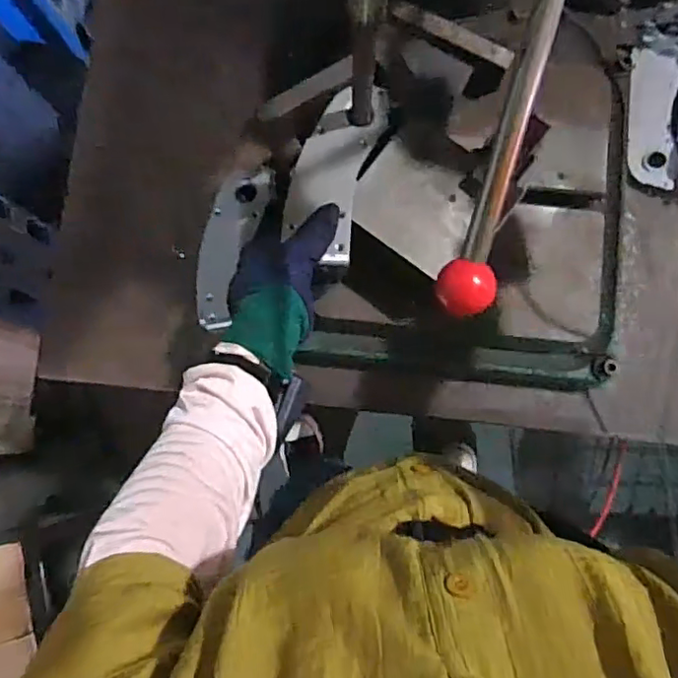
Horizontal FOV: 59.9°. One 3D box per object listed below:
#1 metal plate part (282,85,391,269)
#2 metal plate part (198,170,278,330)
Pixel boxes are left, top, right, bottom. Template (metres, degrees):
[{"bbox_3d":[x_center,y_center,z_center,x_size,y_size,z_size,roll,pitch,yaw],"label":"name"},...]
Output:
[{"bbox_3d":[-0.003,-0.152,0.533,0.069,0.012,0.162,18,84,3],"label":"metal plate part"},{"bbox_3d":[-0.119,-0.102,0.636,0.060,0.007,0.180,19,84,-7],"label":"metal plate part"}]

